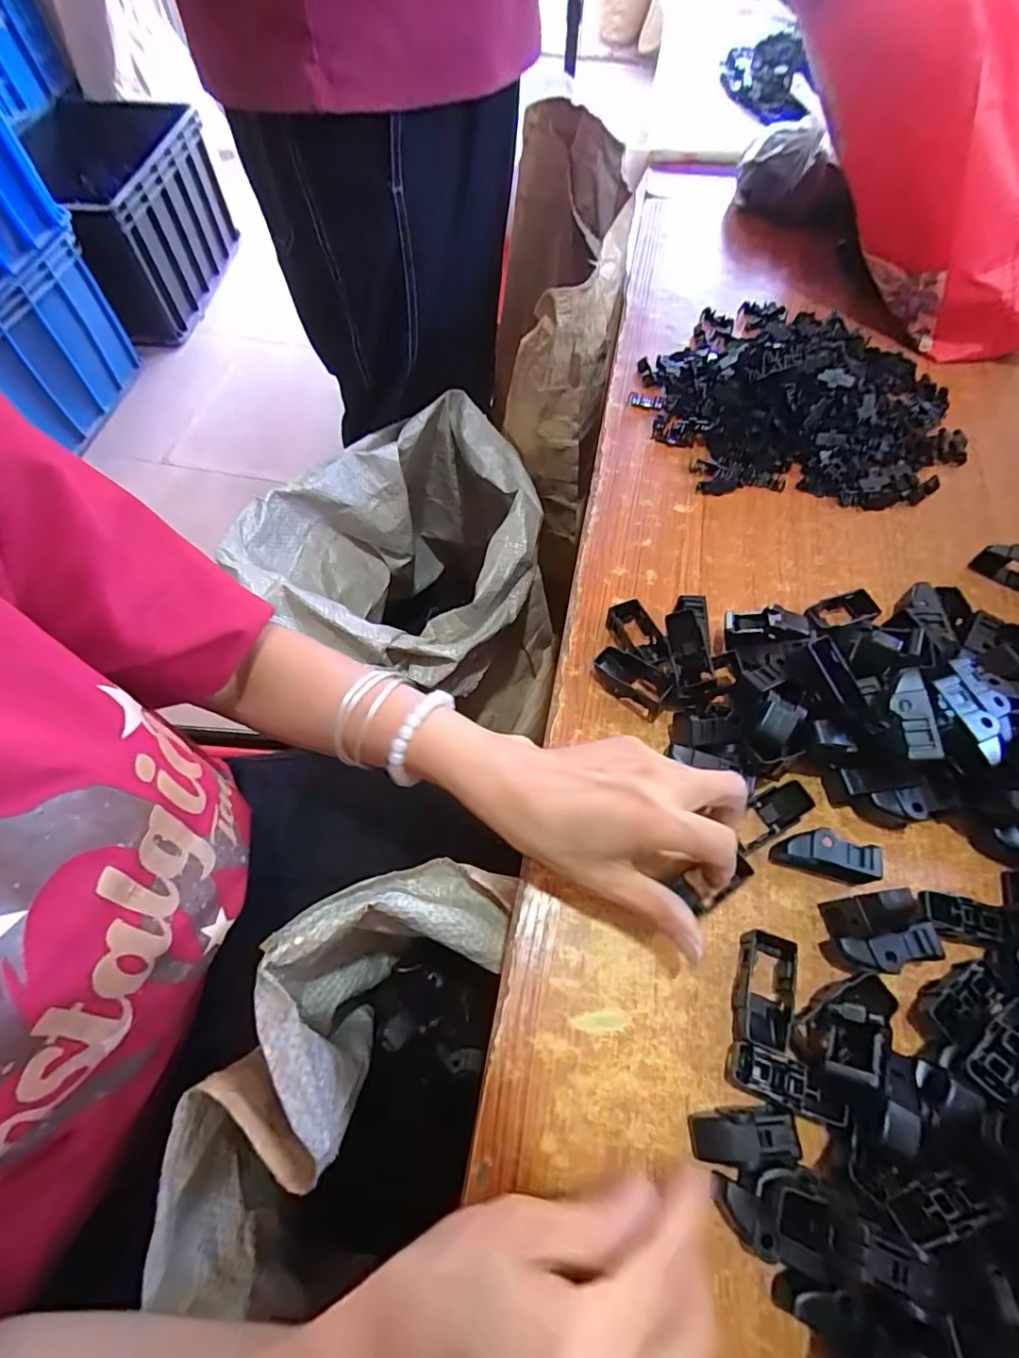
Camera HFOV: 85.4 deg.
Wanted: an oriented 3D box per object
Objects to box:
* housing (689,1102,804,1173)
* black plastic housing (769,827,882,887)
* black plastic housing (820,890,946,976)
[{"bbox_3d":[0.104,0.203,0.247,0.045,0.018,0.020,-1,62,0],"label":"housing"},{"bbox_3d":[0.172,0.096,0.302,0.050,0.022,0.019,15,63,8],"label":"black plastic housing"},{"bbox_3d":[0.187,0.128,0.280,0.047,0.031,0.034,-7,62,-3],"label":"black plastic housing"}]

